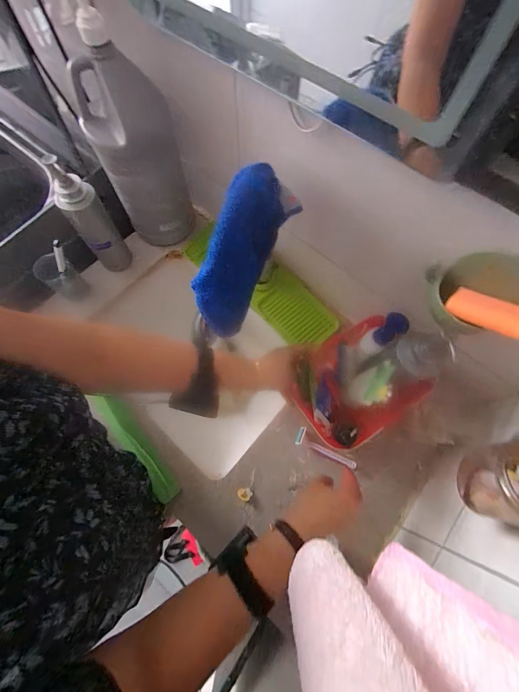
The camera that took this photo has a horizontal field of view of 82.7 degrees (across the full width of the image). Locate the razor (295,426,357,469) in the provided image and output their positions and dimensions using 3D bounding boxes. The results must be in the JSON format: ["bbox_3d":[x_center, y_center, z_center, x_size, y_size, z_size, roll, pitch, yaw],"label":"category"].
[{"bbox_3d":[0.122,0.193,0.544,0.113,0.015,0.032,30,74,10],"label":"razor"}]

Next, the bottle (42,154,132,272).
[{"bbox_3d":[-0.309,-0.227,0.546,0.070,0.220,0.068,0,71,0],"label":"bottle"}]

